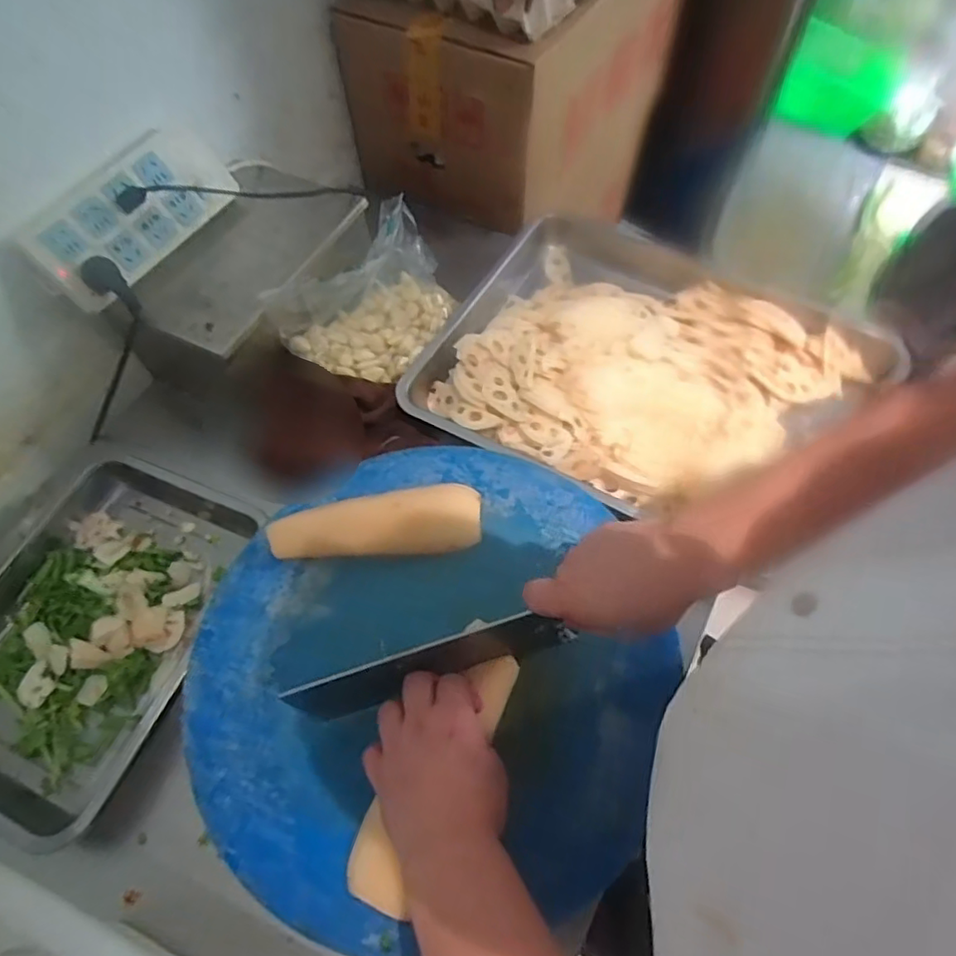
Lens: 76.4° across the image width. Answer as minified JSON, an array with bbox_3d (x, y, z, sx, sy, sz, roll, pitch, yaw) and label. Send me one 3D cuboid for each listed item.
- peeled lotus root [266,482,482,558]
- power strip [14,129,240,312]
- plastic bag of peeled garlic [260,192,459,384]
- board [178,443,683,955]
[{"bbox_3d":[-0.096,0.039,0.573,0.193,0.034,0.062,-4,60,2],"label":"peeled lotus root"},{"bbox_3d":[-0.365,-0.286,0.651,0.032,0.102,0.226,11,61,48],"label":"power strip"},{"bbox_3d":[-0.121,-0.203,0.710,0.210,0.133,0.104,-40,65,-18],"label":"plastic bag of peeled garlic"},{"bbox_3d":[-0.052,0.154,0.525,0.387,0.023,0.392,-2,60,3],"label":"board"}]

